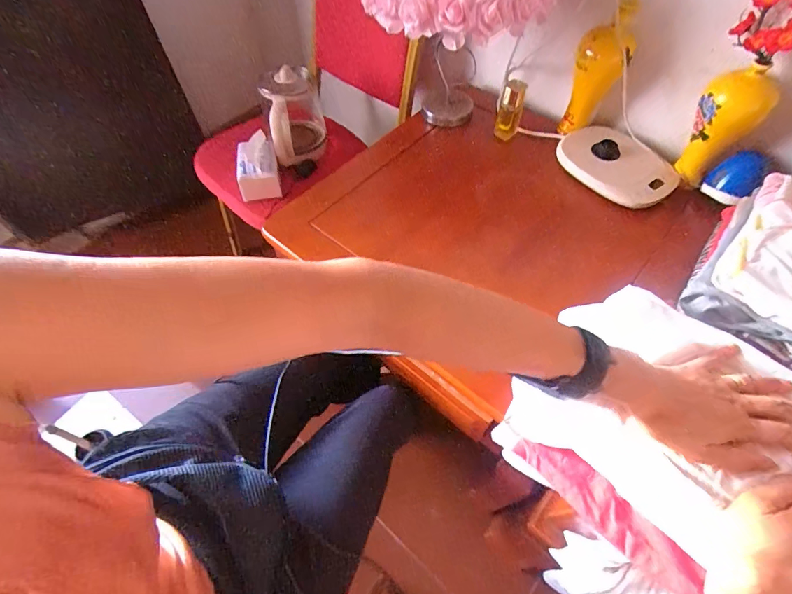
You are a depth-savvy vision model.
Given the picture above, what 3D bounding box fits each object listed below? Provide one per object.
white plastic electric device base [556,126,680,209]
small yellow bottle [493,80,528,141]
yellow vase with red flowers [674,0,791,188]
[{"bbox_3d":[0.430,-0.263,0.795,0.125,0.046,0.227,-35,63,-20],"label":"white plastic electric device base"},{"bbox_3d":[0.244,-0.403,0.865,0.054,0.117,0.054,13,58,9],"label":"small yellow bottle"},{"bbox_3d":[0.559,-0.345,0.663,0.086,0.303,0.123,-27,61,-16],"label":"yellow vase with red flowers"}]

